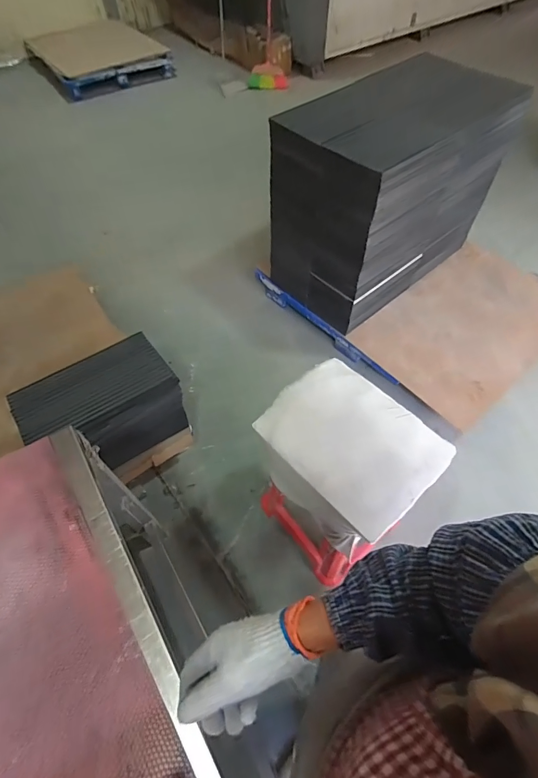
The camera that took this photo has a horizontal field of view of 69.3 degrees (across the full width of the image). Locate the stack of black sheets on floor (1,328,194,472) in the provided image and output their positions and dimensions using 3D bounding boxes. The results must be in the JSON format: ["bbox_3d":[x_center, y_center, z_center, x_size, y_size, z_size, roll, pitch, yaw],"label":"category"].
[{"bbox_3d":[-0.523,0.072,1.266,0.446,0.272,0.254,-31,62,-18],"label":"stack of black sheets on floor"}]

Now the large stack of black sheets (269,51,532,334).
[{"bbox_3d":[0.451,-0.730,1.543,0.736,0.660,0.489,-31,62,-18],"label":"large stack of black sheets"}]

